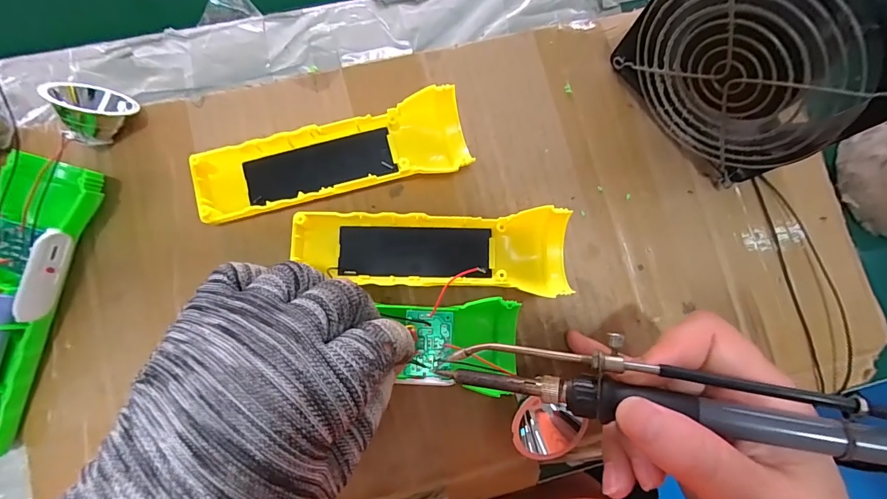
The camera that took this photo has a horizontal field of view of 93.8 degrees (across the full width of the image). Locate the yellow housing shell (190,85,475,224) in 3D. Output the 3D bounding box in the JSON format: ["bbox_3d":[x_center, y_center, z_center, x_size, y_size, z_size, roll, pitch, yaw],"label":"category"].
[{"bbox_3d":[-0.066,-0.055,0.254,0.160,0.027,0.047,-13,82,-5],"label":"yellow housing shell"}]

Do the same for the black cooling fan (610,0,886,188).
[{"bbox_3d":[0.170,-0.107,0.227,0.052,0.123,0.117,-39,85,-8],"label":"black cooling fan"}]

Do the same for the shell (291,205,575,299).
[{"bbox_3d":[-0.006,0.001,0.250,0.162,0.027,0.046,2,82,-4],"label":"shell"}]

